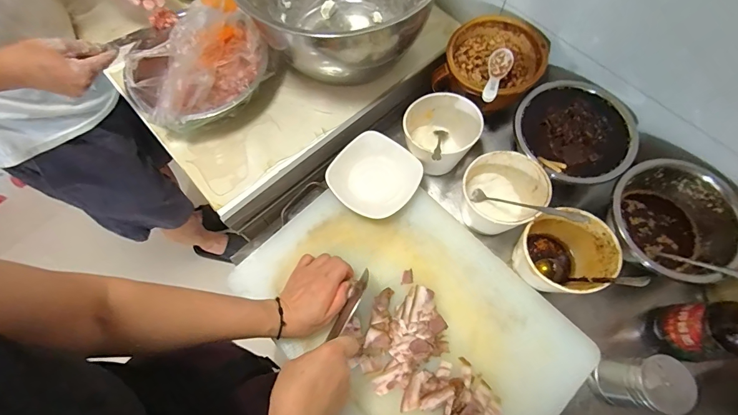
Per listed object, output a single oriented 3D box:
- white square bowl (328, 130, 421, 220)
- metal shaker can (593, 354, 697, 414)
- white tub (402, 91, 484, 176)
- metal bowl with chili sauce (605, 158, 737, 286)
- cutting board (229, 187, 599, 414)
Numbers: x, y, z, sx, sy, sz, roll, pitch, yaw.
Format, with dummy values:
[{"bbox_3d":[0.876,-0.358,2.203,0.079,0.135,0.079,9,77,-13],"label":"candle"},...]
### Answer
[{"bbox_3d":[0.008,-0.046,0.576,0.129,0.038,0.121,34,72,14],"label":"white square bowl"},{"bbox_3d":[0.331,0.214,0.457,0.057,0.099,0.057,0,68,1],"label":"metal shaker can"},{"bbox_3d":[0.114,-0.118,0.599,0.115,0.091,0.124,0,68,1],"label":"white tub"},{"bbox_3d":[0.431,0.016,0.529,0.142,0.083,0.171,-38,72,-13],"label":"metal bowl with chili sauce"},{"bbox_3d":[0.054,0.149,0.517,0.310,0.025,0.431,-42,73,-15],"label":"cutting board"}]

